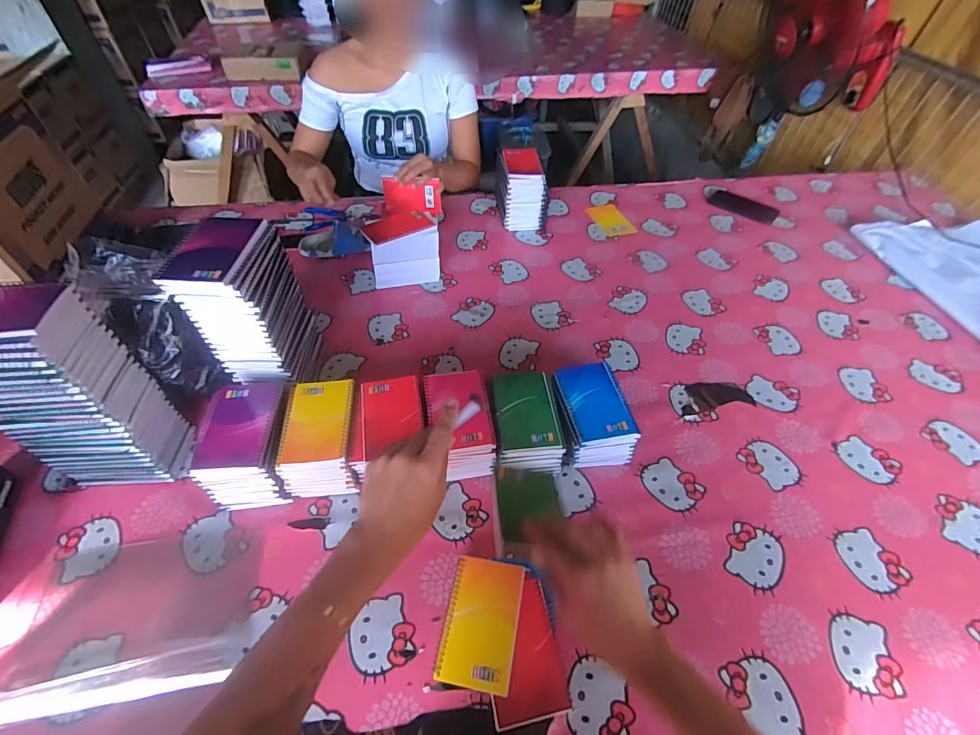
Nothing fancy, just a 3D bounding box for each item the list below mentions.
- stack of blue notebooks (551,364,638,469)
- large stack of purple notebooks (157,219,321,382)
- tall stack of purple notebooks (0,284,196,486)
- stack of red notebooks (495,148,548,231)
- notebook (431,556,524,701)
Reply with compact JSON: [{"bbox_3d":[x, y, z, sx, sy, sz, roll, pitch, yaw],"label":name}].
[{"bbox_3d":[0.149,0.076,0.668,0.093,0.085,0.139,-7,51,-8],"label":"stack of blue notebooks"},{"bbox_3d":[-0.341,-0.066,0.653,0.095,0.292,0.138,3,51,0],"label":"large stack of purple notebooks"},{"bbox_3d":[-0.516,0.040,0.547,0.136,0.285,0.100,-2,50,-3],"label":"tall stack of purple notebooks"},{"bbox_3d":[0.070,-0.423,1.050,0.110,0.143,0.155,-5,50,-6],"label":"stack of red notebooks"},{"bbox_3d":[-0.009,0.291,0.507,0.081,0.007,0.127,7,55,9],"label":"notebook"}]

